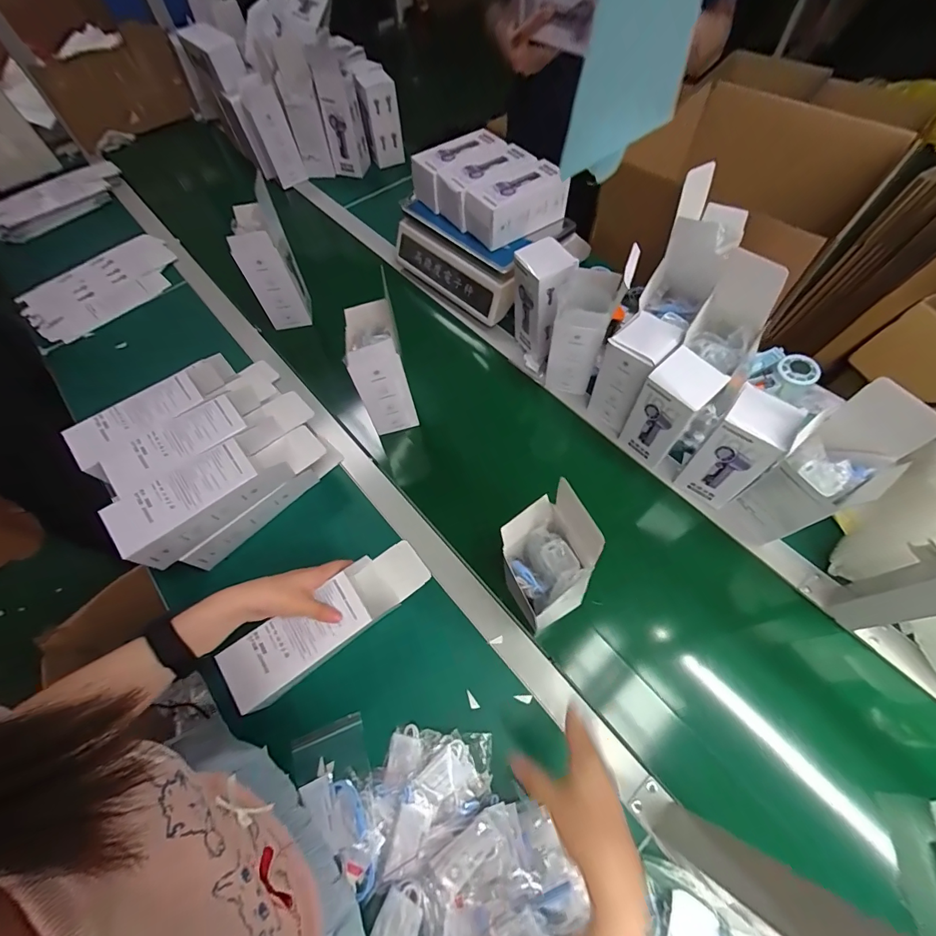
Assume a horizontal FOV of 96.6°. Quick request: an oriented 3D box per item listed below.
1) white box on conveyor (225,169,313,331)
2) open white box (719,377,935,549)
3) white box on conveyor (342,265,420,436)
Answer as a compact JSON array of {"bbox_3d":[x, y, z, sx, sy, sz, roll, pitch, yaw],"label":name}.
[{"bbox_3d":[-0.351,-0.353,0.754,0.080,0.201,0.093,-8,62,-2],"label":"white box on conveyor"},{"bbox_3d":[0.397,0.014,0.487,0.070,0.237,0.092,-25,64,-10],"label":"open white box"},{"bbox_3d":[-0.128,-0.136,0.626,0.070,0.203,0.080,-12,62,-4],"label":"white box on conveyor"}]

